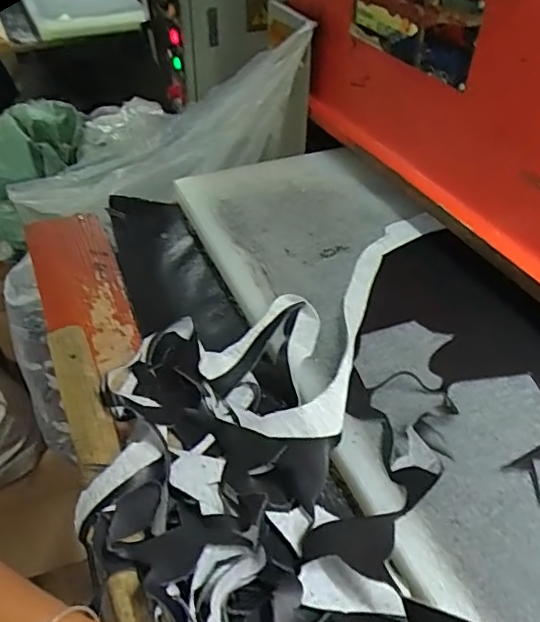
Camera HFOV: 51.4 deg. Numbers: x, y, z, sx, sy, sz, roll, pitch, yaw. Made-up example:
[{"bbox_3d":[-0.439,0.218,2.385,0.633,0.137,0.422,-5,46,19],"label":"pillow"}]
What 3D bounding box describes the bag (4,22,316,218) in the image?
[{"bbox_3d":[-0.187,-0.264,1.009,0.618,0.165,0.182,-20,40,15],"label":"bag"}]

